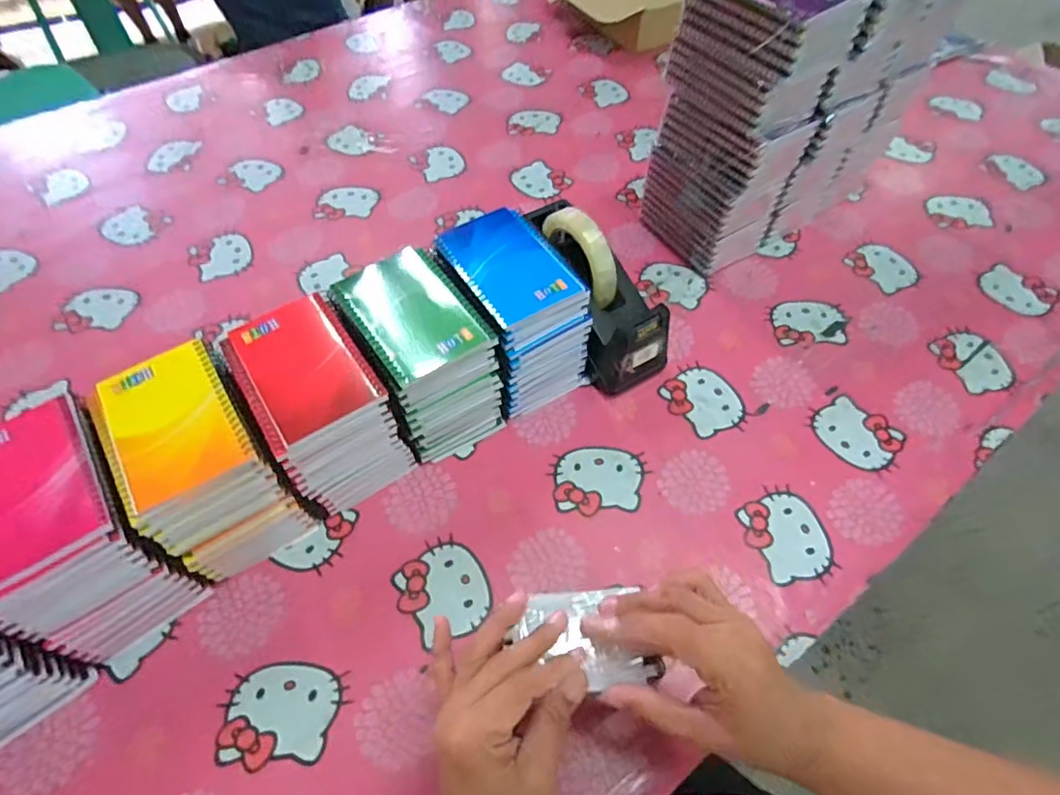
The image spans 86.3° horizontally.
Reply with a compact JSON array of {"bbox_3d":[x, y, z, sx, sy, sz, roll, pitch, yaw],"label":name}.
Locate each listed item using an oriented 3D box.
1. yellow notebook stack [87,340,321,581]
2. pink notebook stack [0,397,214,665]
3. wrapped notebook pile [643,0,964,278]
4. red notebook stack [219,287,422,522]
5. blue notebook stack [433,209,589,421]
[{"bbox_3d":[-0.267,0.055,0.470,0.089,0.136,0.135,-32,61,-20],"label":"yellow notebook stack"},{"bbox_3d":[-0.346,0.103,0.441,0.094,0.133,0.147,-31,61,-19],"label":"pink notebook stack"},{"bbox_3d":[0.300,-0.329,0.638,0.292,0.291,0.136,-28,60,-18],"label":"wrapped notebook pile"},{"bbox_3d":[-0.182,0.011,0.501,0.093,0.133,0.130,-31,61,-20],"label":"red notebook stack"},{"bbox_3d":[-0.017,-0.082,0.564,0.096,0.139,0.138,-28,60,-18],"label":"blue notebook stack"}]

